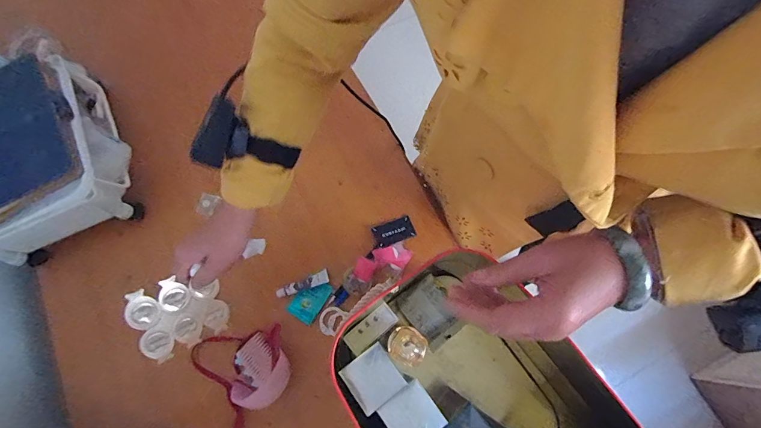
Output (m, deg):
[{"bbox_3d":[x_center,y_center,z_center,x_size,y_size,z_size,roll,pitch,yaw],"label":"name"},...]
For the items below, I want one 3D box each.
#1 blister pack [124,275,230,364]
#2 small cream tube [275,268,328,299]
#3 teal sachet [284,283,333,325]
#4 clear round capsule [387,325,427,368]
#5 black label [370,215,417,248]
[{"bbox_3d":[-0.249,0.124,0.452,0.099,0.009,0.097,-27,114,-33],"label":"blister pack"},{"bbox_3d":[-0.124,0.115,0.583,0.086,0.012,0.021,-24,74,-7],"label":"small cream tube"},{"bbox_3d":[-0.114,0.136,0.579,0.047,0.010,0.068,32,74,6],"label":"teal sachet"},{"bbox_3d":[0.030,0.151,0.417,0.040,0.048,0.040,0,73,0],"label":"clear round capsule"},{"bbox_3d":[0.023,0.029,0.614,0.070,0.004,0.041,-20,67,-13],"label":"black label"}]

